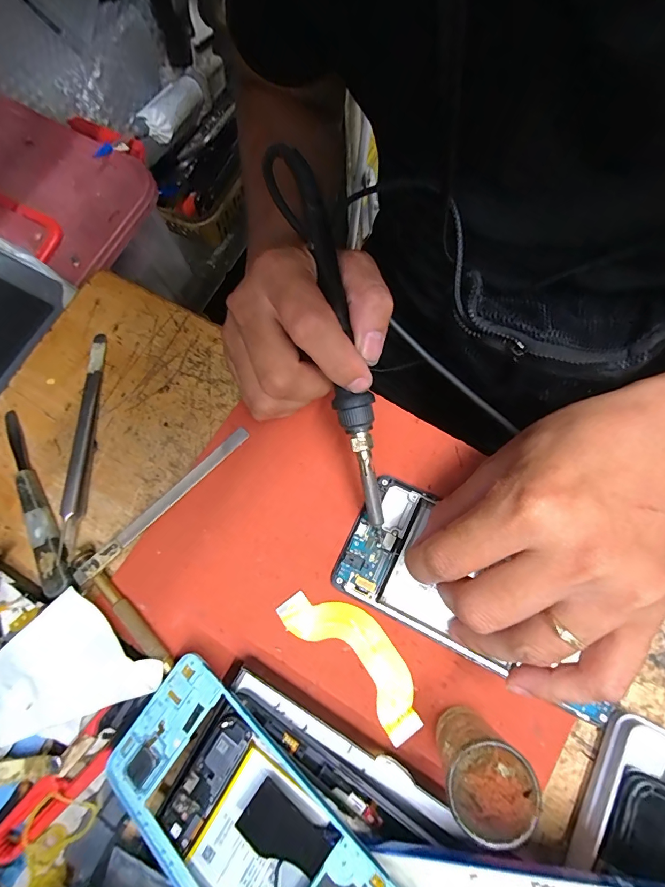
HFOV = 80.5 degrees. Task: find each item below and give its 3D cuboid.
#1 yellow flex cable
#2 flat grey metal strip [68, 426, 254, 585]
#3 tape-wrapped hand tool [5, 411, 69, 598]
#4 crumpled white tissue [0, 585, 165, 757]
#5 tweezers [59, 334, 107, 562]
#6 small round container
[{"bbox_3d":[0.013,0.115,0.218,0.091,0.004,0.035,41,81,13],"label":"yellow flex cable"},{"bbox_3d":[-0.103,0.037,0.244,0.128,0.005,0.010,-44,76,-8],"label":"flat grey metal strip"},{"bbox_3d":[-0.192,0.034,0.251,0.017,0.010,0.130,-30,75,-5],"label":"tape-wrapped hand tool"},{"bbox_3d":[-0.147,0.133,0.207,0.068,0.023,0.085,39,80,13],"label":"crumpled white tissue"},{"bbox_3d":[-0.165,-0.004,0.260,0.011,0.007,0.150,-2,74,3],"label":"tweezers"},{"bbox_3d":[0.065,0.149,0.179,0.036,0.048,0.035,-1,74,3],"label":"small round container"}]

